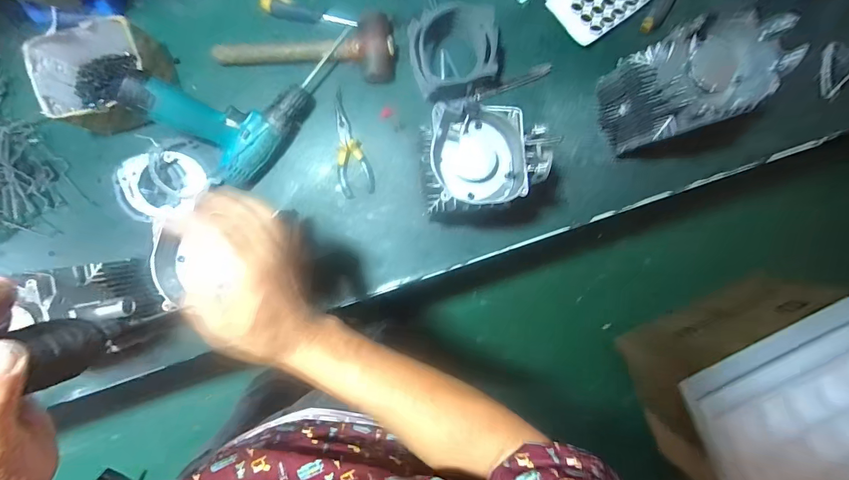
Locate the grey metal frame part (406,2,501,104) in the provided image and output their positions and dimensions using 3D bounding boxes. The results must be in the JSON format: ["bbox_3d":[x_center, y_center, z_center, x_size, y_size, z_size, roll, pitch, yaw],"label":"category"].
[{"bbox_3d":[0.047,-0.289,0.583,0.129,0.071,0.125,0,87,-3],"label":"grey metal frame part"}]

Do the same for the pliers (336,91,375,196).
[{"bbox_3d":[-0.124,-0.160,0.619,0.056,0.014,0.171,-10,87,-4],"label":"pliers"}]

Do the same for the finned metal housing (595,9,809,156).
[{"bbox_3d":[0.357,-0.208,0.527,0.141,0.178,0.122,-15,88,-4],"label":"finned metal housing"}]

